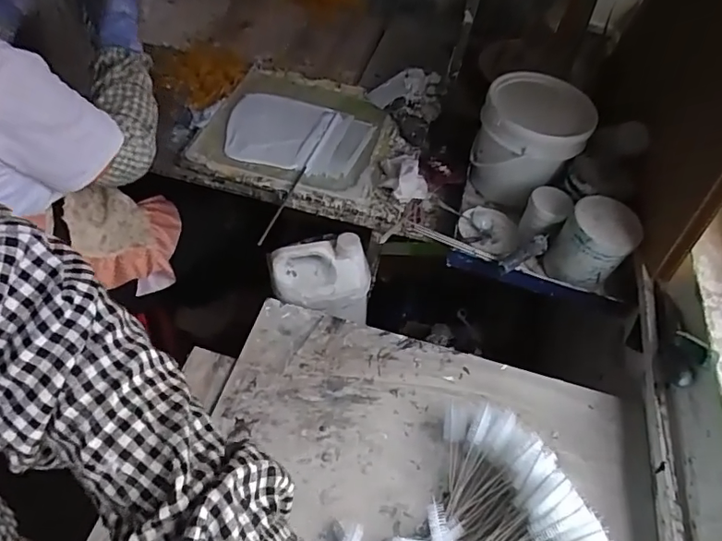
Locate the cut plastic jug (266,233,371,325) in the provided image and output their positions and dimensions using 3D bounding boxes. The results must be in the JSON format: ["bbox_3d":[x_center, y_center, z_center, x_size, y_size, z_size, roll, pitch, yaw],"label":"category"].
[{"bbox_3d":[-0.075,0.029,1.049,0.189,0.104,0.190,-9,96,3],"label":"cut plastic jug"}]

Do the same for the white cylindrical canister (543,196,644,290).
[{"bbox_3d":[0.373,-0.043,0.843,0.105,0.125,0.106,2,58,-3],"label":"white cylindrical canister"}]

